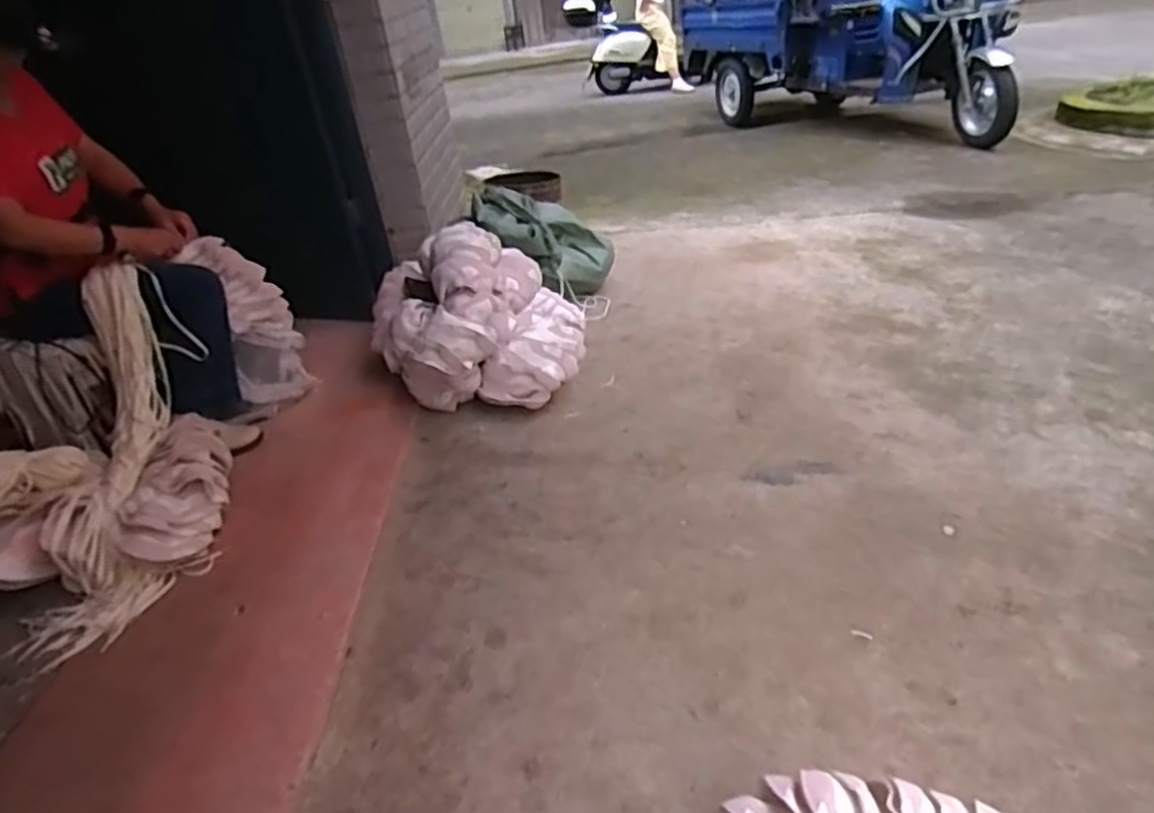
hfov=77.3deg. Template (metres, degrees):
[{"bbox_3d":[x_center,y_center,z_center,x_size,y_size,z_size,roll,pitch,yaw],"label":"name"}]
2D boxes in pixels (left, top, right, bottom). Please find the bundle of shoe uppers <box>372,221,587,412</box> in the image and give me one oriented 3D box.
[{"bbox_3d":[-0.251,-0.233,1.918,0.560,0.358,0.489,-13,34,-8],"label":"bundle of shoe uppers"}]

